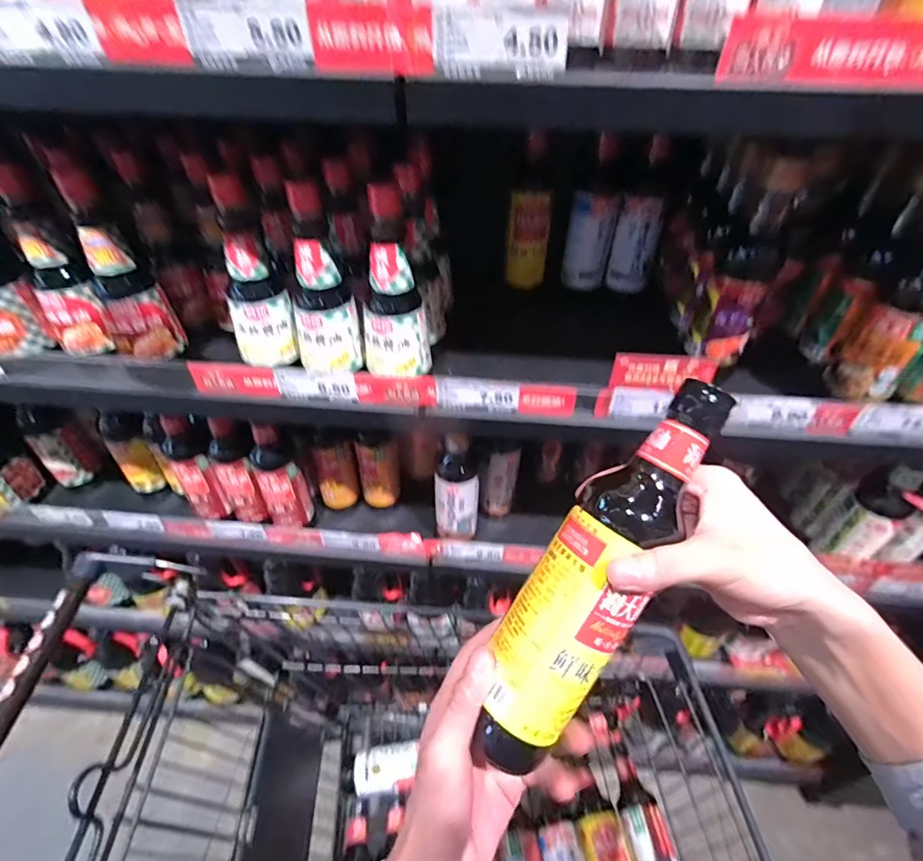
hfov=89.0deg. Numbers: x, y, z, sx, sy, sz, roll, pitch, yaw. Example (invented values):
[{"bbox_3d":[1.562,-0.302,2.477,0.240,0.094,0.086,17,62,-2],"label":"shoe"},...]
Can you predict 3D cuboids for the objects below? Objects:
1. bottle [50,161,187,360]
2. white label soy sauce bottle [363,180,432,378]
[{"bbox_3d":[-0.361,-0.167,0.495,0.063,0.185,0.060,-28,49,-27],"label":"bottle"},{"bbox_3d":[-0.072,-0.153,0.491,0.072,0.181,0.076,-2,42,-2],"label":"white label soy sauce bottle"}]

